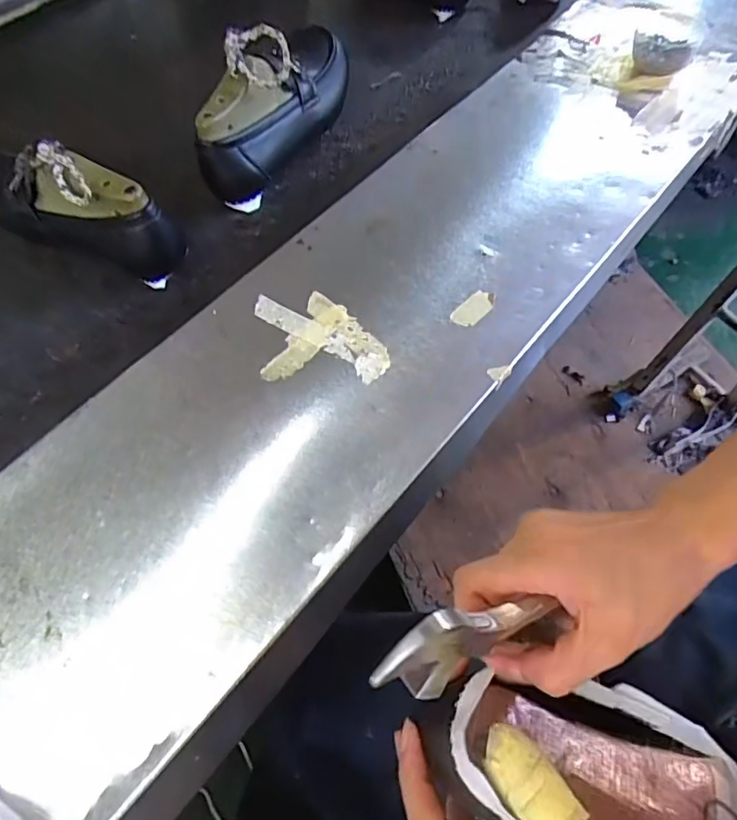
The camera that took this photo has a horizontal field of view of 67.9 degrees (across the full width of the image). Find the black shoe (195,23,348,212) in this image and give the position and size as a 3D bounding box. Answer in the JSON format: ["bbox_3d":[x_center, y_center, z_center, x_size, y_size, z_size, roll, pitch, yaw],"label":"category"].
[{"bbox_3d":[-0.085,-0.317,0.536,0.071,0.122,0.223,15,61,13],"label":"black shoe"}]

